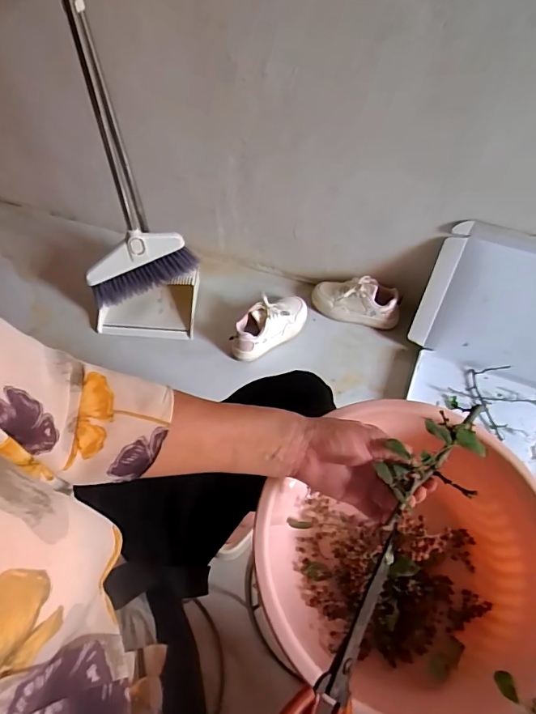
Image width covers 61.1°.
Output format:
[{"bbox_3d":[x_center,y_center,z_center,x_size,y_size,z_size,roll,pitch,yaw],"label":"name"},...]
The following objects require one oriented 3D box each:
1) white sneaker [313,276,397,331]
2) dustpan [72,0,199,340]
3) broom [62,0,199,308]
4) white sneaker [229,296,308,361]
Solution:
[{"bbox_3d":[0.240,-0.158,1.250,0.241,0.106,0.078,16,58,12],"label":"white sneaker"},{"bbox_3d":[-0.341,-0.362,1.023,0.263,0.808,0.226,7,56,6],"label":"dustpan"},{"bbox_3d":[-0.349,-0.451,0.934,0.286,0.896,0.077,-16,57,-10],"label":"broom"},{"bbox_3d":[0.004,-0.088,1.229,0.235,0.104,0.088,-30,60,-18],"label":"white sneaker"}]

